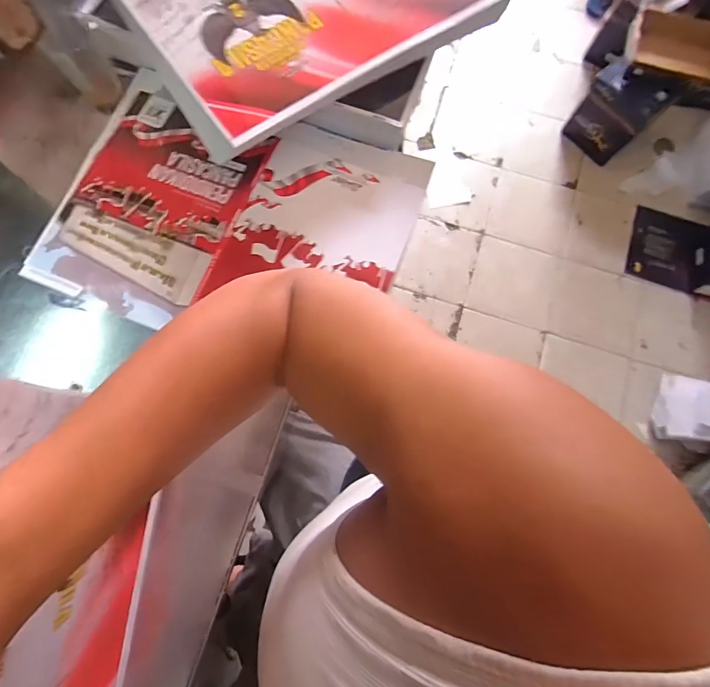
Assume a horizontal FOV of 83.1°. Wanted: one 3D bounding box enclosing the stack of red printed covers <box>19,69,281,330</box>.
[{"bbox_3d":[-0.259,-0.192,0.528,0.229,0.021,0.312,21,76,4],"label":"stack of red printed covers"}]

